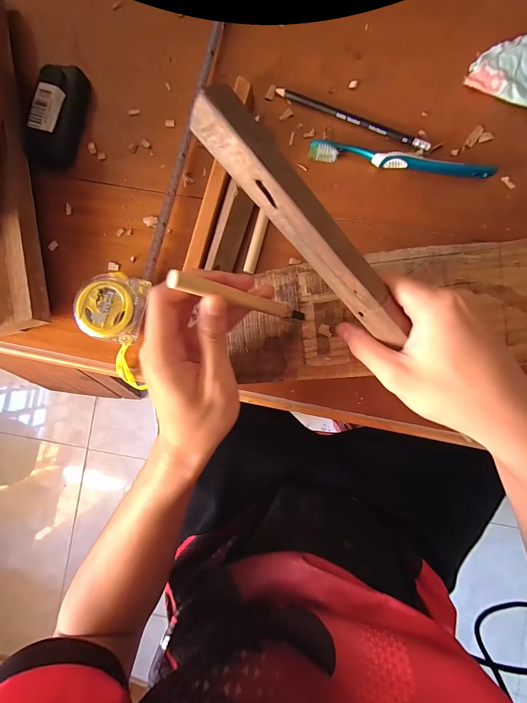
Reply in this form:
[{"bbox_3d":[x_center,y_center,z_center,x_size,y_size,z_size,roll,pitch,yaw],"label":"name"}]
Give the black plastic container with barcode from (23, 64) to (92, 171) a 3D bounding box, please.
[{"bbox_3d":[-0.222,-0.257,0.327,0.048,0.032,0.108,16,89,4],"label":"black plastic container with barcode"}]

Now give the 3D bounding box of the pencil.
[{"bbox_3d":[0.095,-0.249,0.318,0.170,0.005,0.012,26,90,5],"label":"pencil"}]

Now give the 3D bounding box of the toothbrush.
[{"bbox_3d":[0.139,-0.197,0.307,0.182,0.013,0.019,8,88,4],"label":"toothbrush"}]

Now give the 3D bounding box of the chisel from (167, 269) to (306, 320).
[{"bbox_3d":[-0.011,-0.037,0.219,0.006,0.121,0.011,5,87,48],"label":"chisel"}]

